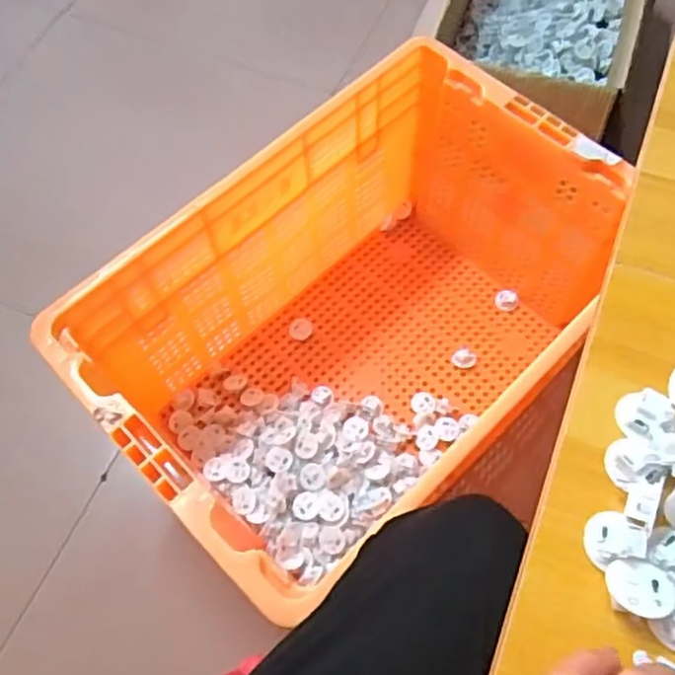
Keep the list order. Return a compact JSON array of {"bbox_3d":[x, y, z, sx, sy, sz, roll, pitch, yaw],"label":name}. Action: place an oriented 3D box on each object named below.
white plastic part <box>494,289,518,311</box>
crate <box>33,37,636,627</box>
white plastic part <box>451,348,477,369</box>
[{"bbox_3d":[0.254,-0.057,0.981,0.034,0.035,0.014,24,28,15],"label":"white plastic part"},{"bbox_3d":[0.030,-0.006,0.799,0.568,0.317,0.388,-41,70,-16],"label":"crate"},{"bbox_3d":[0.182,0.031,0.939,0.034,0.011,0.031,-1,64,1],"label":"white plastic part"}]

